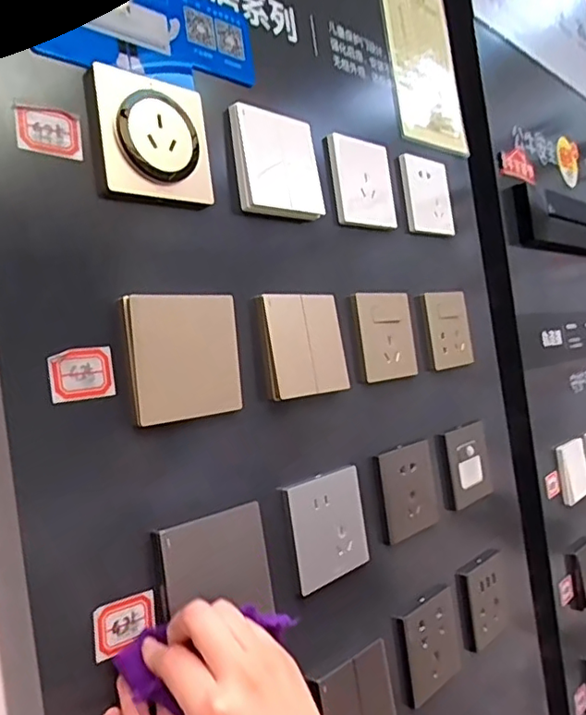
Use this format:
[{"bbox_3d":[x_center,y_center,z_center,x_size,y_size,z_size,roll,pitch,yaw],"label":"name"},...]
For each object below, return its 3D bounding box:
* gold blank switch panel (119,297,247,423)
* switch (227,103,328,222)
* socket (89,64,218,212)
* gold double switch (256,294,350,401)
[{"bbox_3d":[-0.073,-0.001,0.394,0.085,0.083,0.007,-5,2,-41],"label":"gold blank switch panel"},{"bbox_3d":[-0.010,-0.161,0.480,0.085,0.084,0.015,-5,-2,-42],"label":"switch"},{"bbox_3d":[-0.094,-0.152,0.398,0.086,0.087,0.012,-5,-2,-42],"label":"socket"},{"bbox_3d":[0.012,-0.011,0.482,0.091,0.083,0.009,-5,-2,-42],"label":"gold double switch"}]

